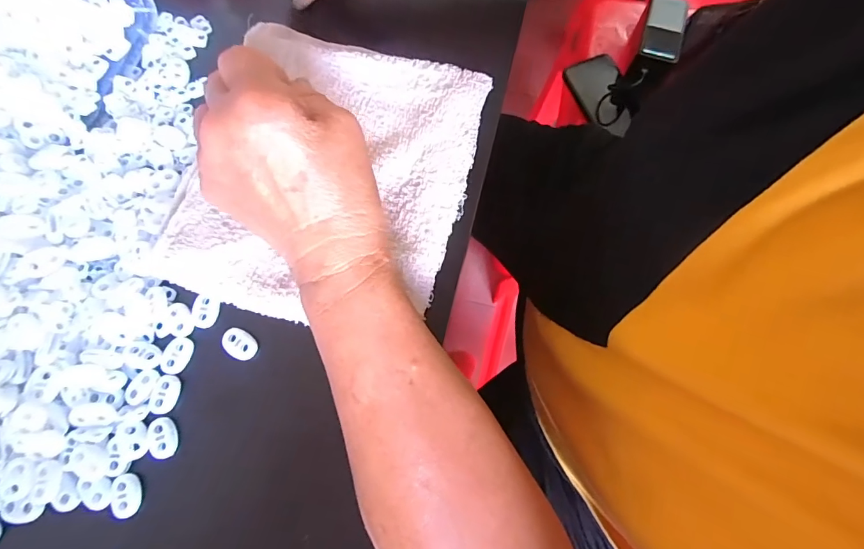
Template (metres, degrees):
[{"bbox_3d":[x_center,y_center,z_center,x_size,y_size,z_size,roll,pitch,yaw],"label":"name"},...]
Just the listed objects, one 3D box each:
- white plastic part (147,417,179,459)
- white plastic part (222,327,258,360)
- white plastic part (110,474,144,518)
[{"bbox_3d":[-0.159,0.097,0.249,0.014,0.005,0.023,-19,75,-4],"label":"white plastic part"},{"bbox_3d":[-0.120,0.043,0.261,0.023,0.004,0.015,31,78,9],"label":"white plastic part"},{"bbox_3d":[-0.176,0.127,0.242,0.014,0.008,0.022,-9,75,-1],"label":"white plastic part"}]

